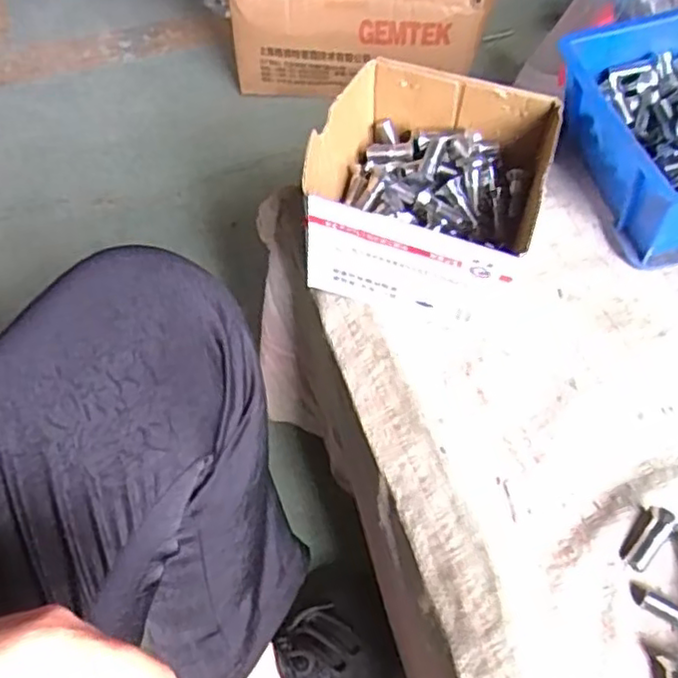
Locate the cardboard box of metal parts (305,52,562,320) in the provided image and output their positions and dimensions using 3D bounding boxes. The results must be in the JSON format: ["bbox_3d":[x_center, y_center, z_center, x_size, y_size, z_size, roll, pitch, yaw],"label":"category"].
[{"bbox_3d":[0.055,-0.096,0.448,0.135,0.084,0.145,15,58,11],"label":"cardboard box of metal parts"}]

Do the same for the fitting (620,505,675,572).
[{"bbox_3d":[0.163,0.105,0.359,0.016,0.012,0.035,35,64,22],"label":"fitting"}]

